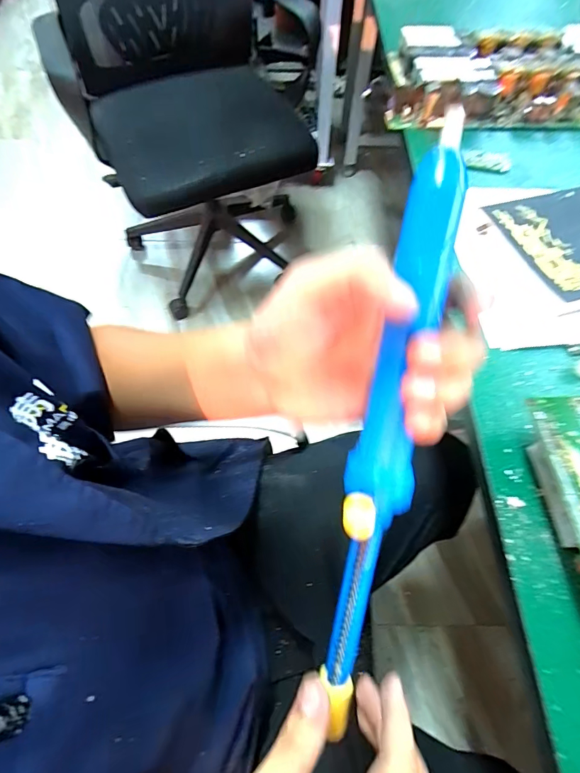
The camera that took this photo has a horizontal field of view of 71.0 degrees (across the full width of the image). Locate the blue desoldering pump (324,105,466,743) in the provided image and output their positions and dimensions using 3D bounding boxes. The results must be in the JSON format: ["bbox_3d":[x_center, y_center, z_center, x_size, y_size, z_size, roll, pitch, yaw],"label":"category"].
[{"bbox_3d":[0.046,0.036,0.202,0.029,0.019,0.306,10,100,5],"label":"blue desoldering pump"}]

